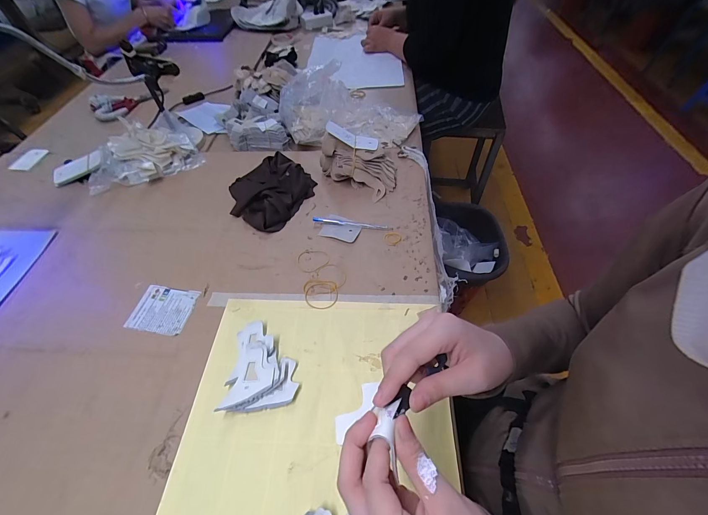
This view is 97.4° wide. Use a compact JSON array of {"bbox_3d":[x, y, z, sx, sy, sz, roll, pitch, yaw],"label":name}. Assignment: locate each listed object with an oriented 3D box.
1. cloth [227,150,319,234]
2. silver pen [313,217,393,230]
[{"bbox_3d":[-0.163,-0.129,0.597,0.137,0.037,0.159,25,58,20],"label":"cloth"},{"bbox_3d":[-0.003,-0.060,0.552,0.139,0.010,0.010,5,54,7],"label":"silver pen"}]

